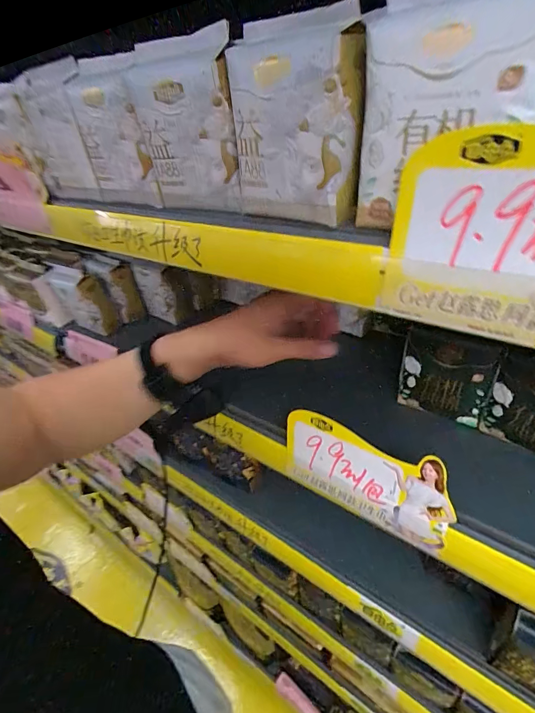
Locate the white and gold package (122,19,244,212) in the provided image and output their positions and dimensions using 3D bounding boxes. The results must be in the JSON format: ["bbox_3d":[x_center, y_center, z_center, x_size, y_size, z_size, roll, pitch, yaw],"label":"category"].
[{"bbox_3d":[-0.062,-0.174,0.294,0.034,0.111,0.094,-33,43,-30],"label":"white and gold package"}]

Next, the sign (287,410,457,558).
[{"bbox_3d":[0.092,0.119,0.382,0.172,0.099,0.005,18,29,33],"label":"sign"}]

